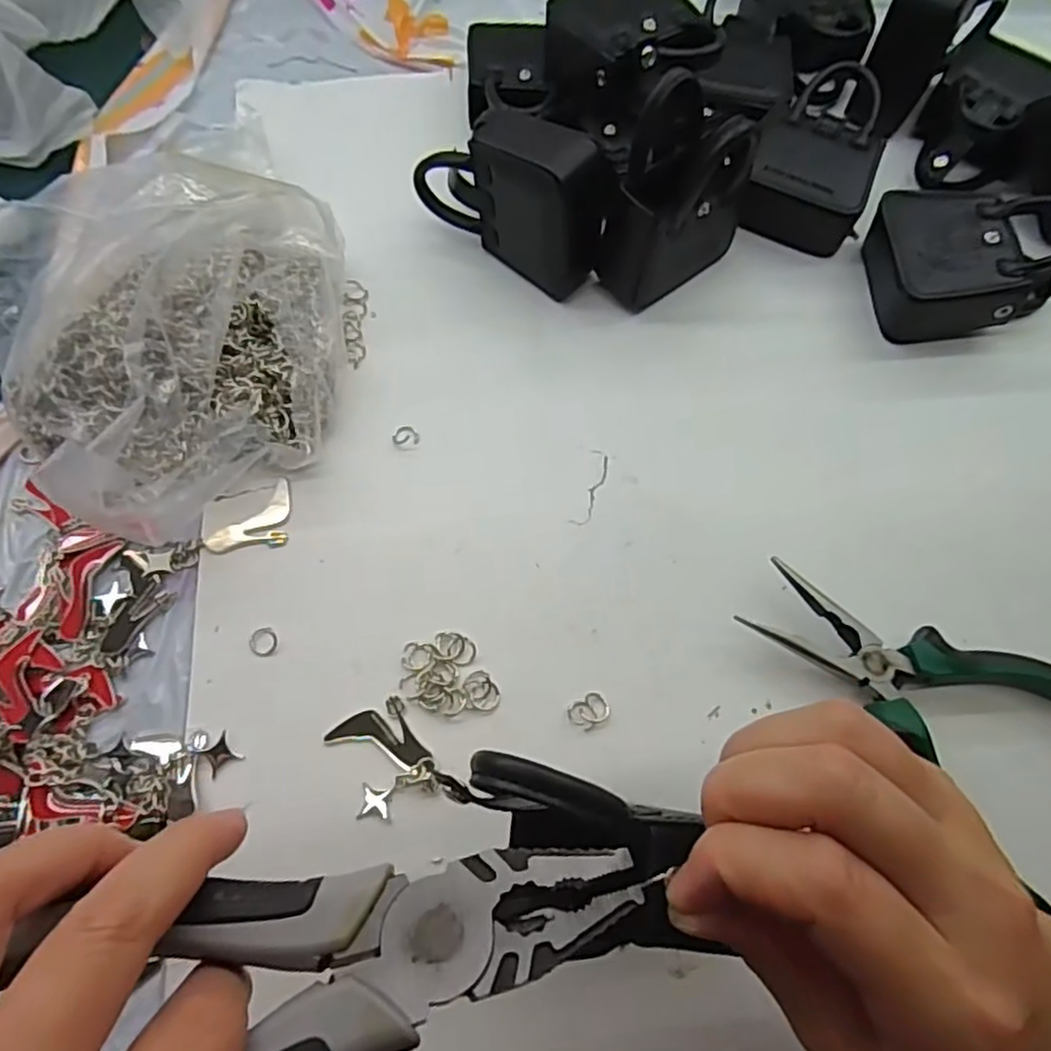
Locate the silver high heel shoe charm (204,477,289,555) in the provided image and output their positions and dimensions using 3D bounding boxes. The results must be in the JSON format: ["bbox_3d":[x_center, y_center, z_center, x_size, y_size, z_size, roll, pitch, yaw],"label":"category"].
[{"bbox_3d":[-0.132,-0.005,0.321,0.038,0.004,0.034,-7,68,-3],"label":"silver high heel shoe charm"}]

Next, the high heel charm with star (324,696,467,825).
[{"bbox_3d":[-0.058,0.096,0.278,0.036,0.004,0.044,-27,70,-11],"label":"high heel charm with star"}]

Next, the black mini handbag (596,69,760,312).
[{"bbox_3d":[0.075,-0.166,0.340,0.073,0.096,0.047,-40,73,-15],"label":"black mini handbag"}]

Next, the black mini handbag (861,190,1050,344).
[{"bbox_3d":[0.241,-0.142,0.360,0.104,0.057,0.075,-5,68,-2],"label":"black mini handbag"}]

